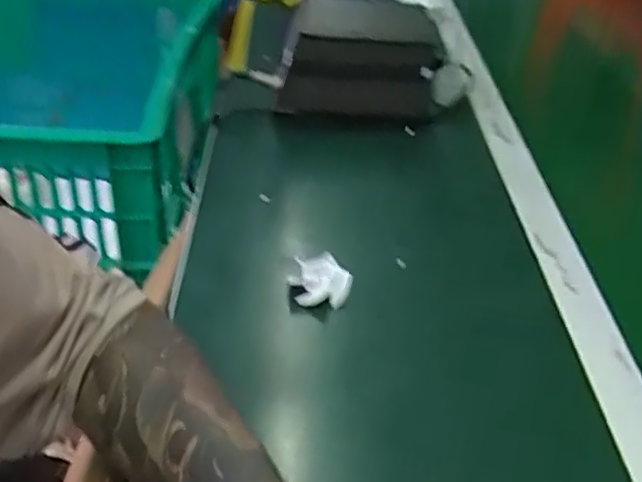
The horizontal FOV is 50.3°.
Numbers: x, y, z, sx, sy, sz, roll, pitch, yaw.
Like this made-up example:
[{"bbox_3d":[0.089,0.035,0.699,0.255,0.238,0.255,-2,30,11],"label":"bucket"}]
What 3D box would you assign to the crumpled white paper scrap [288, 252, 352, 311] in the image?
[{"bbox_3d":[0.000,0.032,0.532,0.042,0.033,0.033,-13,40,-21],"label":"crumpled white paper scrap"}]

